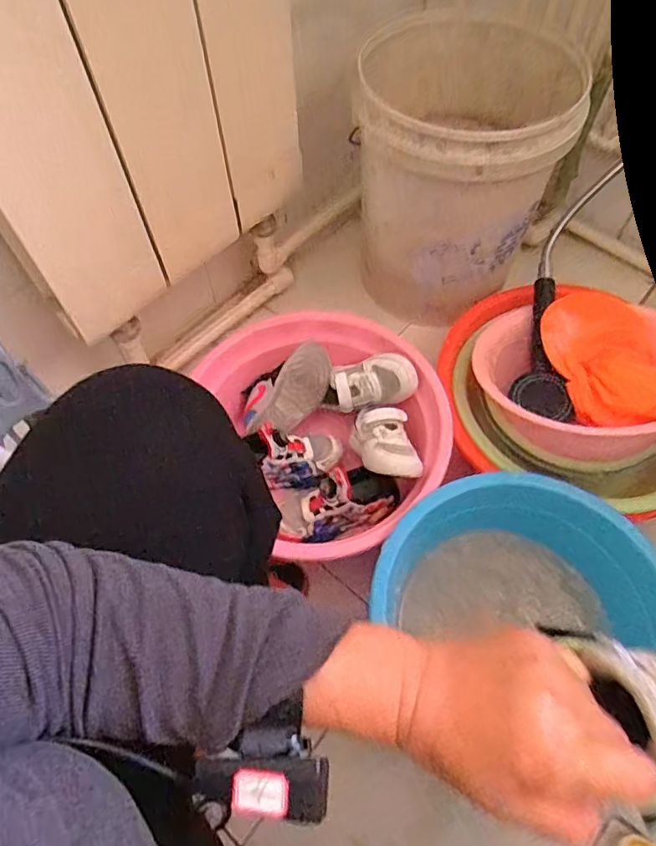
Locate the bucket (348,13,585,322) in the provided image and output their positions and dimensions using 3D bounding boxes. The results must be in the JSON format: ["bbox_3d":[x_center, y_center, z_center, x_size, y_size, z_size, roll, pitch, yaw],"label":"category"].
[{"bbox_3d":[0.191,-0.385,0.859,0.294,0.340,0.330,10,60,7],"label":"bucket"}]

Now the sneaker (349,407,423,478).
[{"bbox_3d":[0.080,0.029,0.734,0.079,0.062,0.126,-10,60,-5],"label":"sneaker"}]

